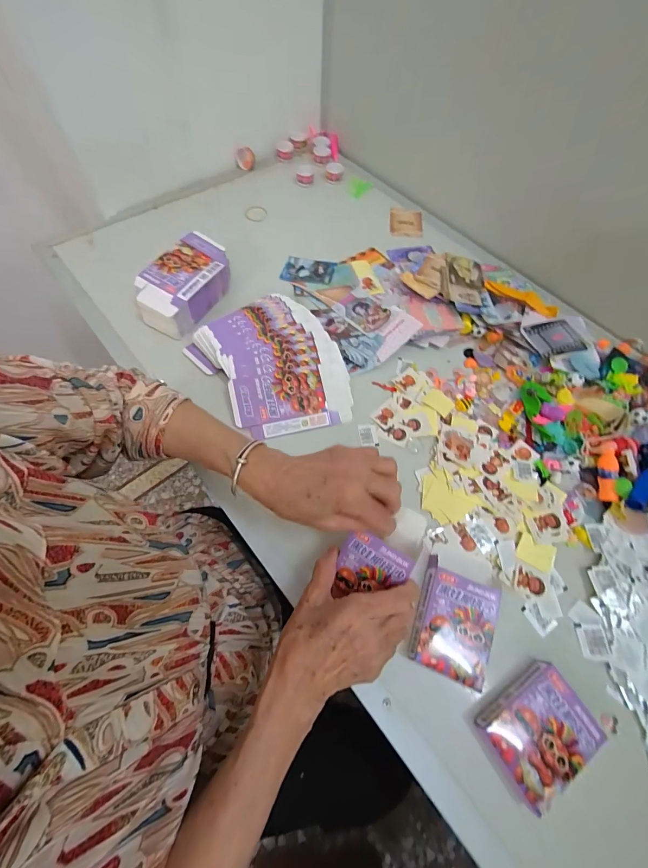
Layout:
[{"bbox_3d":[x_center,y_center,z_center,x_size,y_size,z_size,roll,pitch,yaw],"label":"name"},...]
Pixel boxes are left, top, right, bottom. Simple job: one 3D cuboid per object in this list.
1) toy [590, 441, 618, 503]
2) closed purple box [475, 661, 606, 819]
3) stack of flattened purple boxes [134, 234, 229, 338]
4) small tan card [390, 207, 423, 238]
[{"bbox_3d":[0.340,0.045,0.406,0.020,0.015,0.071,3,84,-1],"label":"toy"},{"bbox_3d":[0.193,0.267,0.302,0.093,0.026,0.067,-27,69,-17],"label":"closed purple box"},{"bbox_3d":[-0.204,-0.221,0.502,0.084,0.059,0.154,27,65,9],"label":"stack of flattened purple boxes"},{"bbox_3d":[0.160,-0.409,0.650,0.064,0.010,0.078,5,63,-2],"label":"small tan card"}]

